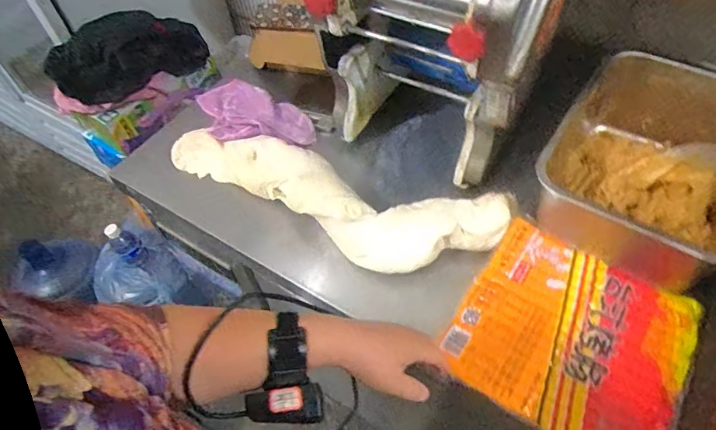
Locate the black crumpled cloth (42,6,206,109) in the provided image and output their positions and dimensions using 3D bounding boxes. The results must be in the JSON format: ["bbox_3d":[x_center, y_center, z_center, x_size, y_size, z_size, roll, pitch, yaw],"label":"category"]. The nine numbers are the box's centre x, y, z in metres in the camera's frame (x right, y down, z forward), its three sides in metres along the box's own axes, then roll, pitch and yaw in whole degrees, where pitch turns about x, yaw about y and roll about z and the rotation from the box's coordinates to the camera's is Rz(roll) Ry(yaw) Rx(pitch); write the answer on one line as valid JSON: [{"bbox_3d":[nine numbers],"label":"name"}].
[{"bbox_3d":[-0.540,-0.396,1.165,0.183,0.143,0.382,32,62,25],"label":"black crumpled cloth"}]

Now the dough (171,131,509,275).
[{"bbox_3d":[-0.066,-0.030,0.767,0.577,0.068,0.156,15,56,16],"label":"dough"}]

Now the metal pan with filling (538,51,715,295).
[{"bbox_3d":[0.425,-0.064,0.714,0.255,0.138,0.366,26,59,22],"label":"metal pan with filling"}]

